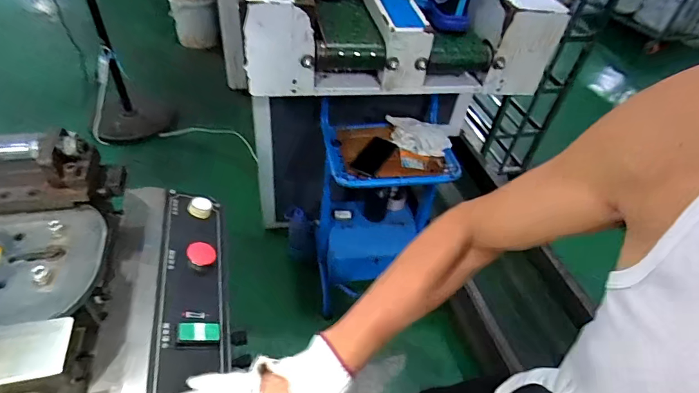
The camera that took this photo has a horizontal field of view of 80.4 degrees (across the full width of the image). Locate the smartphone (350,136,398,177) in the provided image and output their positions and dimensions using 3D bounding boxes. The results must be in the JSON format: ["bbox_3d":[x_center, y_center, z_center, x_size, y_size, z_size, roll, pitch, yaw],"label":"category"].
[{"bbox_3d":[0.067,-0.113,1.142,0.070,0.014,0.152,33,59,8],"label":"smartphone"}]

